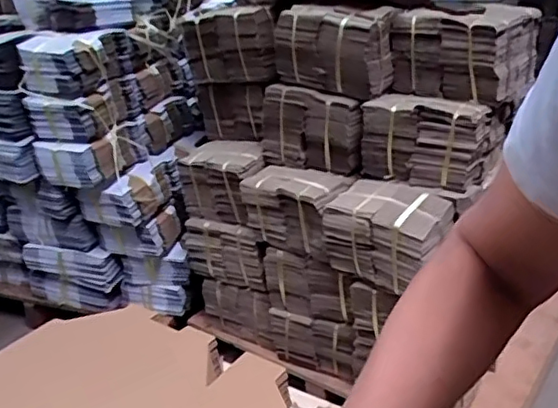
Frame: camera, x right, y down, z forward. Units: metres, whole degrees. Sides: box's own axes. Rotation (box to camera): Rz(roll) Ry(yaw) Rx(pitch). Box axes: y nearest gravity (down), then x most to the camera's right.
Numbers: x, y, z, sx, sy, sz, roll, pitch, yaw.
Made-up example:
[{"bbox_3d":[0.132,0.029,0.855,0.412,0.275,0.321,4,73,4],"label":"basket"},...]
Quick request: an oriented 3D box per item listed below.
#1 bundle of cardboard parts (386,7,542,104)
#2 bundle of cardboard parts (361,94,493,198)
[{"bbox_3d":[0.416,-0.349,1.367,0.267,0.180,0.220,17,29,36],"label":"bundle of cardboard parts"},{"bbox_3d":[0.326,-0.143,1.331,0.263,0.177,0.175,17,29,36],"label":"bundle of cardboard parts"}]

